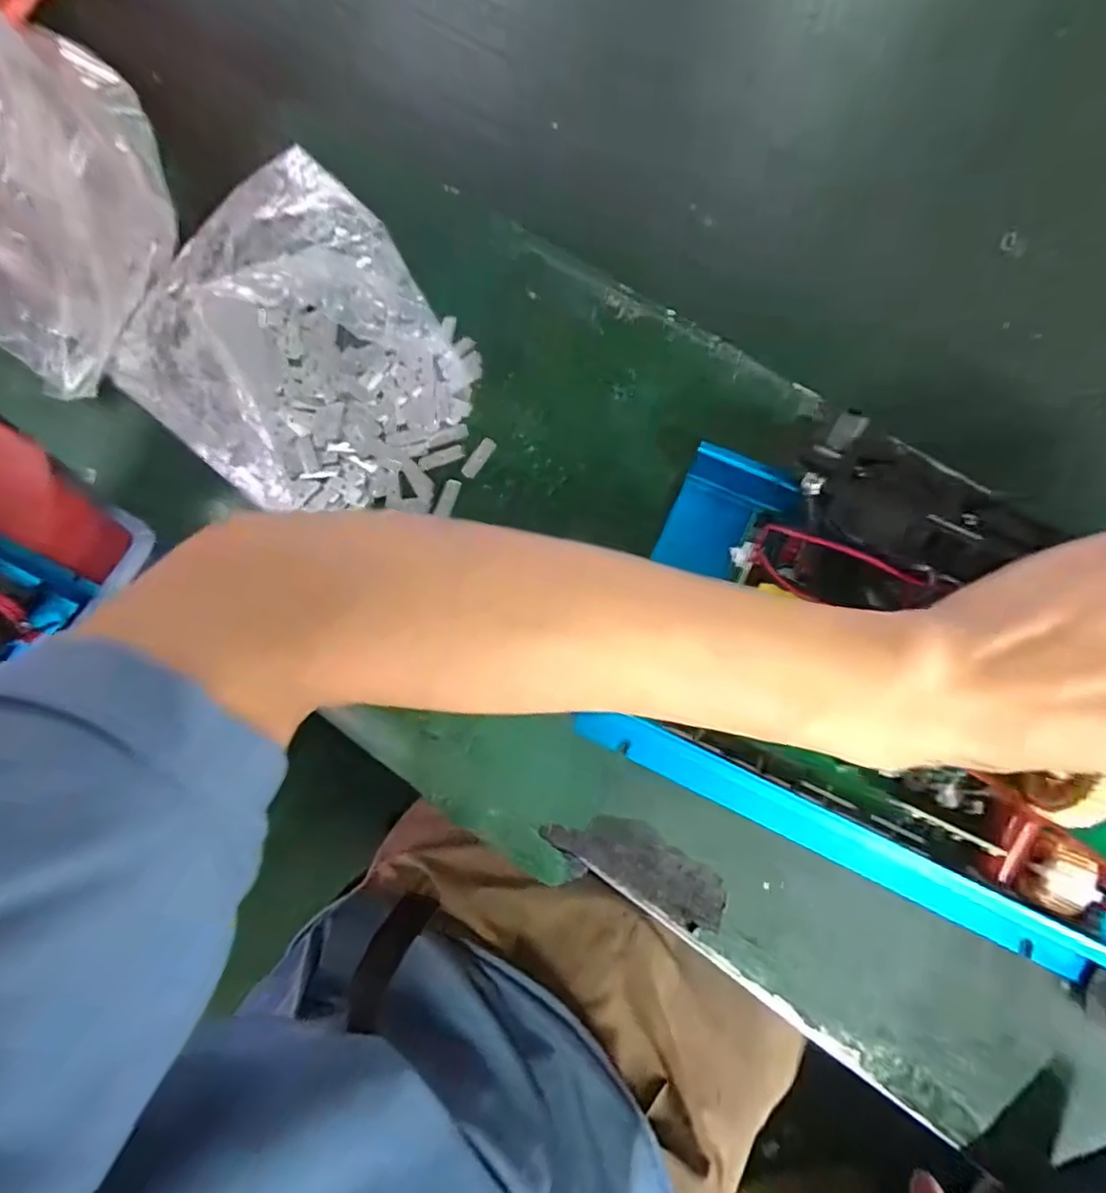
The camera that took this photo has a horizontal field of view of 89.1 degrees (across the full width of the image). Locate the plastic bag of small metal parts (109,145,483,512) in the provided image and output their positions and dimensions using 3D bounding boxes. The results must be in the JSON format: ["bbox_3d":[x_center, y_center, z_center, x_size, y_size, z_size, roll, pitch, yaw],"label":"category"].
[{"bbox_3d":[-0.141,-0.148,0.330,0.207,0.033,0.176,39,85,10],"label":"plastic bag of small metal parts"}]

